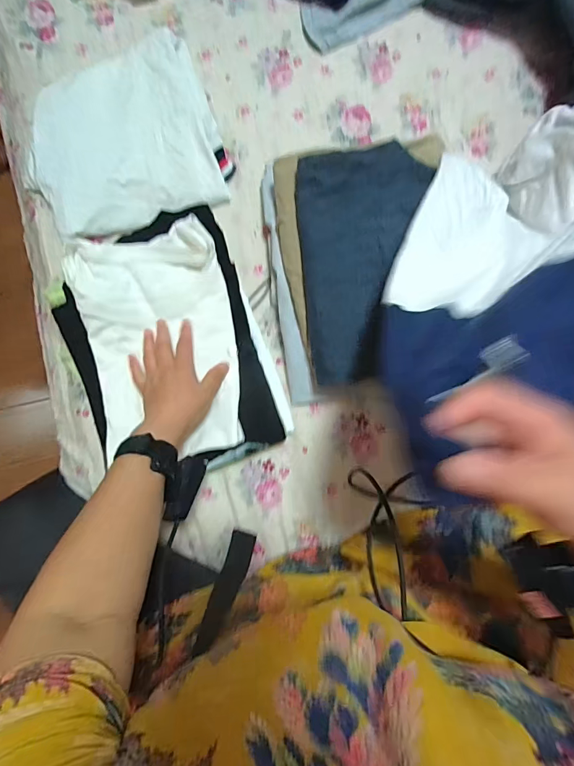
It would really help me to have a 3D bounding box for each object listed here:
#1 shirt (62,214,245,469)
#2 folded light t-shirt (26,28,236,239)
[{"bbox_3d":[-0.157,-0.050,0.511,0.181,0.034,0.279,-12,88,-6],"label":"shirt"},{"bbox_3d":[-0.223,-0.327,0.544,0.250,0.022,0.235,-24,91,-6],"label":"folded light t-shirt"}]

